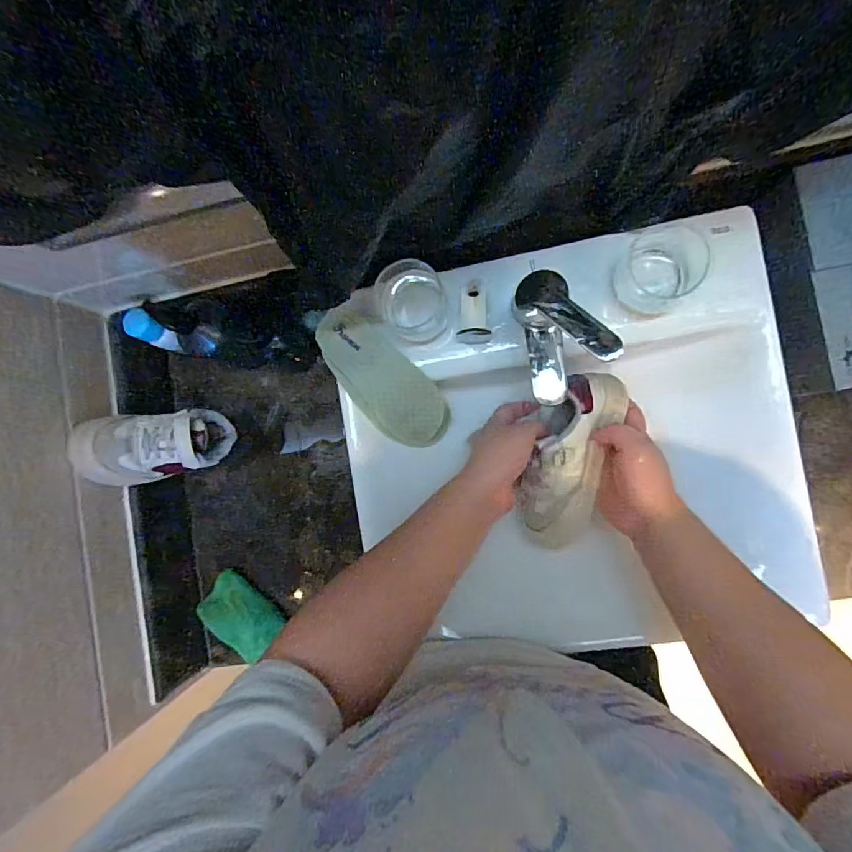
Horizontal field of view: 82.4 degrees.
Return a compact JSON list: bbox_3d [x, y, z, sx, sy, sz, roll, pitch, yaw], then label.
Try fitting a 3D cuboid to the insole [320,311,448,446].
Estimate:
[{"bbox_3d":[-0.047,-0.051,0.561,0.082,0.013,0.184,-42,104,6],"label":"insole"}]

